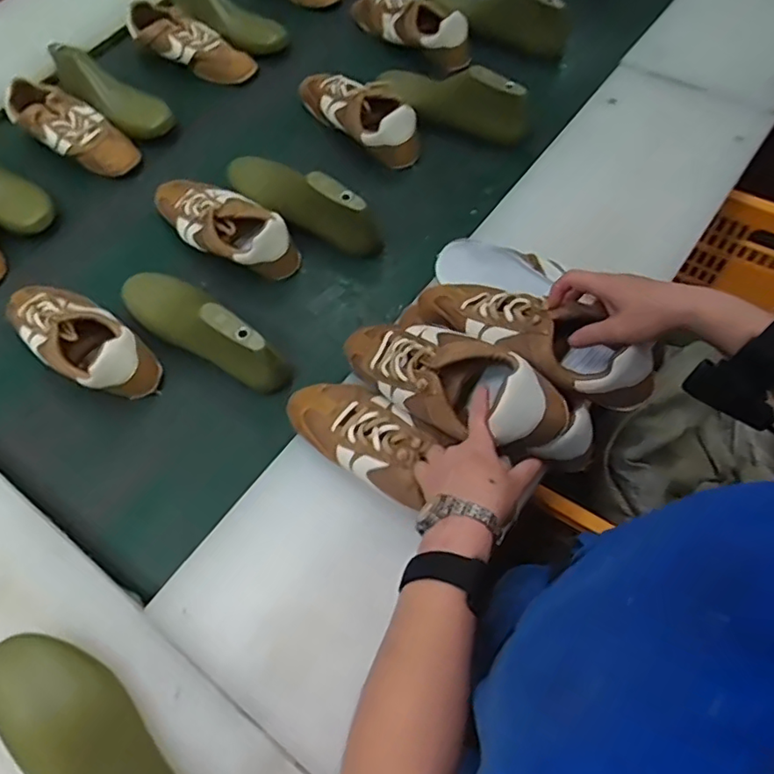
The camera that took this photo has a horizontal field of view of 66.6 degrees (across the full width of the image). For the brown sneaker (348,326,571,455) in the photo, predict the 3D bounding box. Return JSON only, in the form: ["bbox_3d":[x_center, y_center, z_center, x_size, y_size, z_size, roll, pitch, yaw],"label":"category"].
[{"bbox_3d":[0.048,-0.008,0.582,0.247,0.084,0.086,22,64,35],"label":"brown sneaker"}]

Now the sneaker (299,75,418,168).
[{"bbox_3d":[-0.052,-0.433,0.930,0.248,0.075,0.092,36,70,20],"label":"sneaker"}]

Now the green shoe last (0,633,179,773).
[{"bbox_3d":[-0.243,0.302,0.476,0.256,0.096,0.075,40,71,21],"label":"green shoe last"}]

